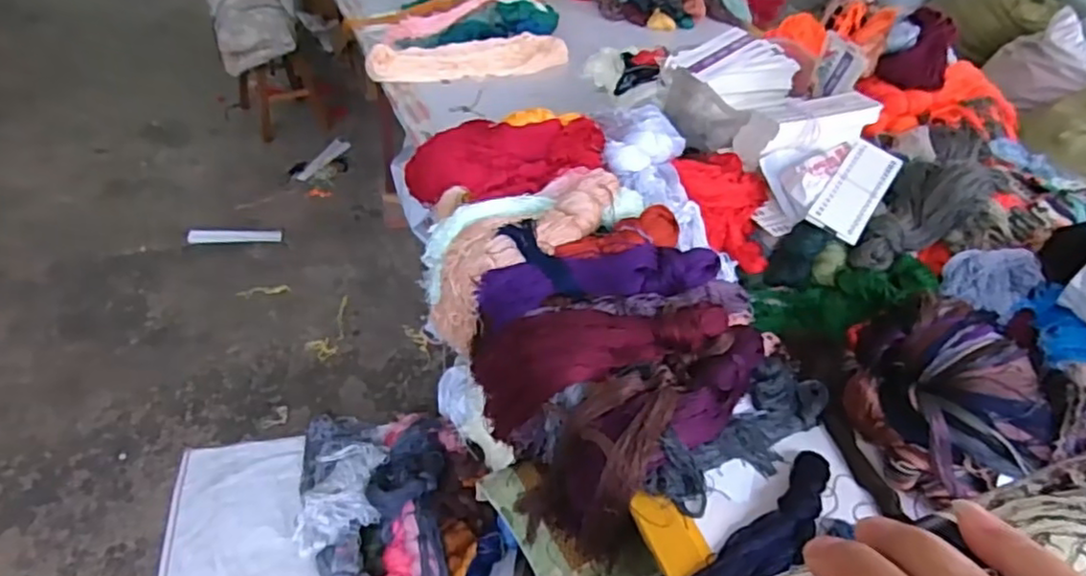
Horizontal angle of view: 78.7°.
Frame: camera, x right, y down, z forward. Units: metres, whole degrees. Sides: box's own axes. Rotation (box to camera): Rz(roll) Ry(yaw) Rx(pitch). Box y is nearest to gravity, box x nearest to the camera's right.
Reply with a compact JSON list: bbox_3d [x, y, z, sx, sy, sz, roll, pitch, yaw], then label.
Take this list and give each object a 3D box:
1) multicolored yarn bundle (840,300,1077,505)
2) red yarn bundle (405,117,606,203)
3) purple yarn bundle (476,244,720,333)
[{"bbox_3d":[0.517,0.138,0.846,0.147,0.163,0.252,-14,47,-22],"label":"multicolored yarn bundle"},{"bbox_3d":[-0.076,-0.232,1.221,0.378,0.089,0.182,-6,42,10],"label":"red yarn bundle"},{"bbox_3d":[0.085,-0.011,0.988,0.368,0.082,0.059,-9,44,0],"label":"purple yarn bundle"}]

